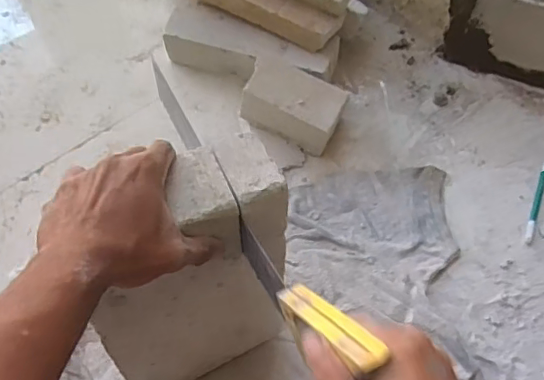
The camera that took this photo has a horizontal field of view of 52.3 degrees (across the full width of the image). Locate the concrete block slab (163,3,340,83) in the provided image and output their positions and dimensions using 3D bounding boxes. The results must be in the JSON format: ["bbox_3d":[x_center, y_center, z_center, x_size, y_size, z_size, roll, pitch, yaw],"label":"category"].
[{"bbox_3d":[-0.039,-0.241,0.960,0.299,0.083,0.096,13,63,10],"label":"concrete block slab"}]

